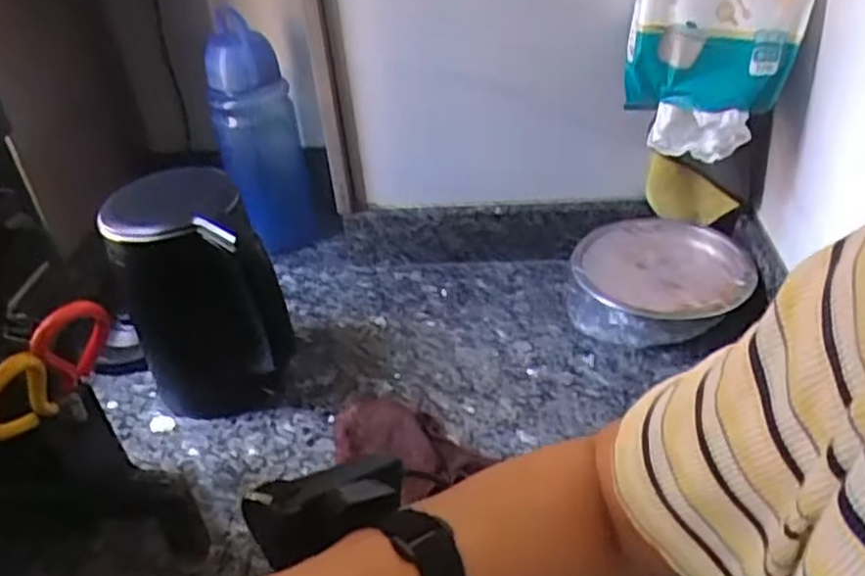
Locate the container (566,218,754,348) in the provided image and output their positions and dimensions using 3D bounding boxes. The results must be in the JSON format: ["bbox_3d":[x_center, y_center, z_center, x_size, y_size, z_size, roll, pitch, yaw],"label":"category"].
[{"bbox_3d":[0.250,-0.004,0.835,0.185,0.076,0.170,-3,36,2],"label":"container"}]

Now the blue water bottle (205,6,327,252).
[{"bbox_3d":[-0.217,-0.187,0.958,0.108,0.298,0.106,-13,37,-10],"label":"blue water bottle"}]

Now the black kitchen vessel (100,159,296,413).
[{"bbox_3d":[-0.223,0.021,0.725,0.124,0.242,0.136,-22,39,-22],"label":"black kitchen vessel"}]

